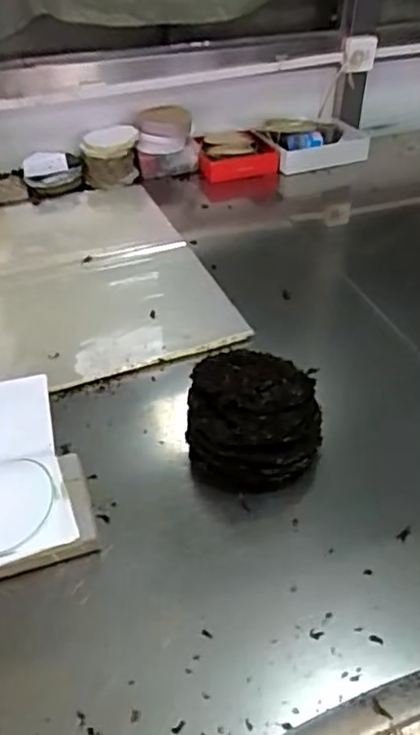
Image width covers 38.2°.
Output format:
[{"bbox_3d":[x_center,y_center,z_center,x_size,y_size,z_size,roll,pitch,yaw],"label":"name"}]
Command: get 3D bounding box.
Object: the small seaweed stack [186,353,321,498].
[{"bbox_3d":[0.066,0.079,0.953,0.199,0.116,0.214,0,42,0],"label":"small seaweed stack"}]

